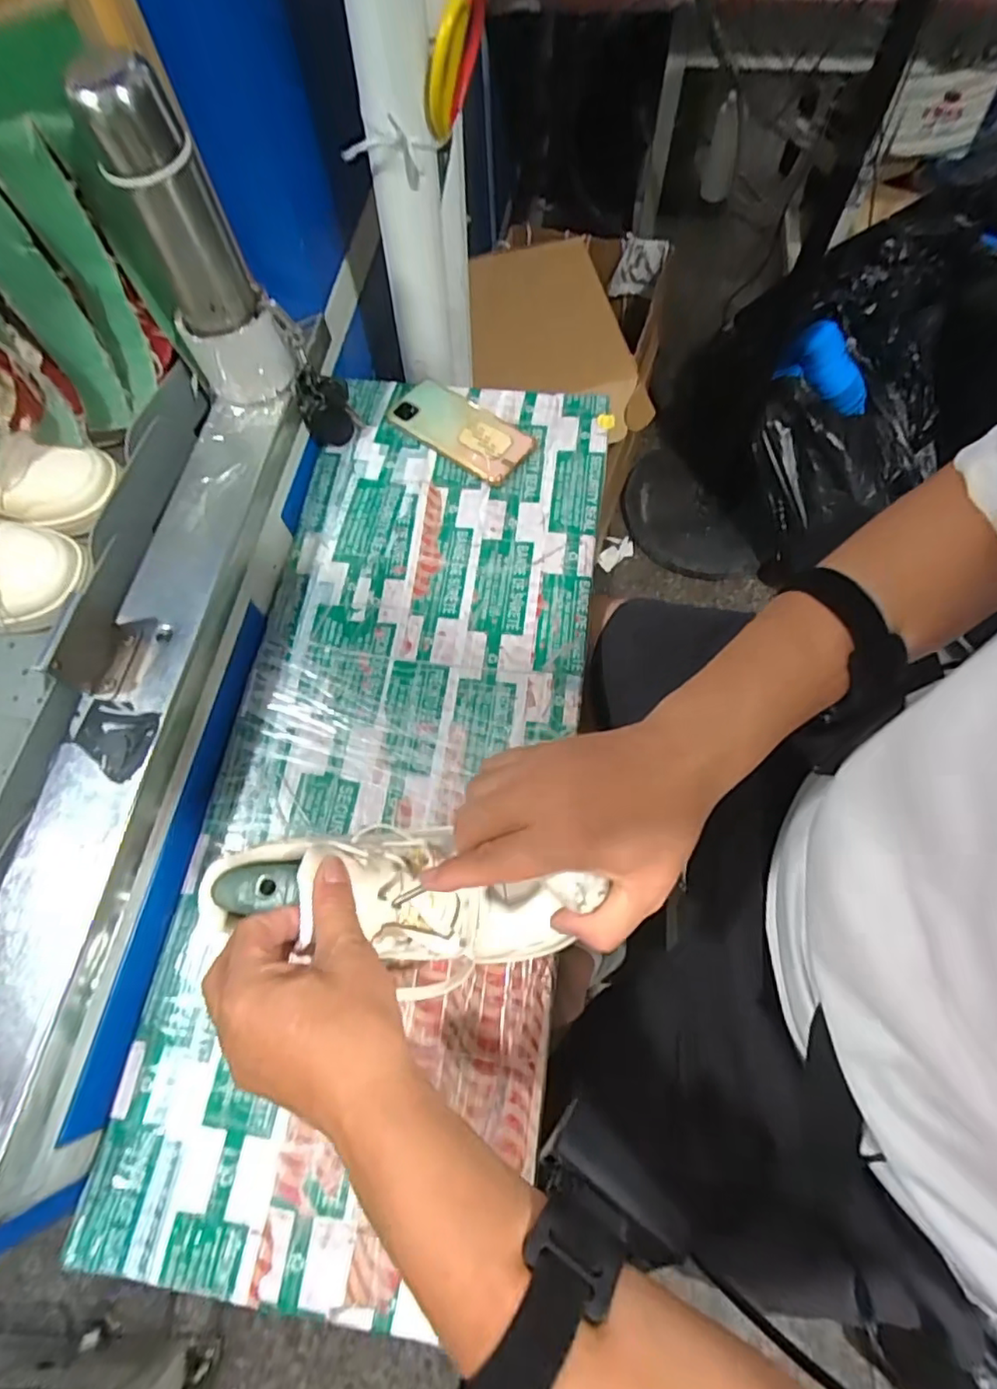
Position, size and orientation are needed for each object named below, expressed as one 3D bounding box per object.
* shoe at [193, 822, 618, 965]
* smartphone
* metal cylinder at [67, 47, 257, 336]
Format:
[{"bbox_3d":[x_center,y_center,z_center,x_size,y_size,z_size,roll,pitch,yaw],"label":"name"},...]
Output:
[{"bbox_3d":[-0.068,0.134,0.418,0.257,0.104,0.091,10,68,-7],"label":"shoe"},{"bbox_3d":[-0.041,-0.300,0.665,0.162,0.016,0.078,34,73,15],"label":"smartphone"},{"bbox_3d":[-0.269,-0.395,0.479,0.075,0.164,0.074,-26,69,-7],"label":"metal cylinder"}]

